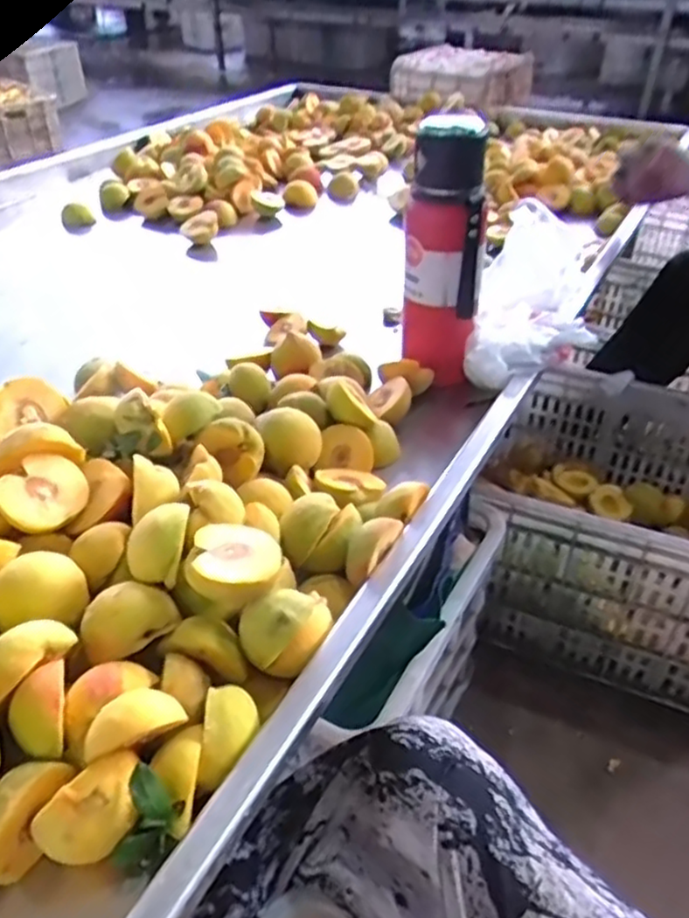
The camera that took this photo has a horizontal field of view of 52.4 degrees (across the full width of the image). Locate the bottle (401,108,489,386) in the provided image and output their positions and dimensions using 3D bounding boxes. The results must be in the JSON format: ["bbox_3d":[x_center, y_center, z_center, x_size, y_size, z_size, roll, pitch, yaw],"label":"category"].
[{"bbox_3d":[0.102,-0.205,0.735,0.075,0.272,0.064,4,39,5],"label":"bottle"}]

